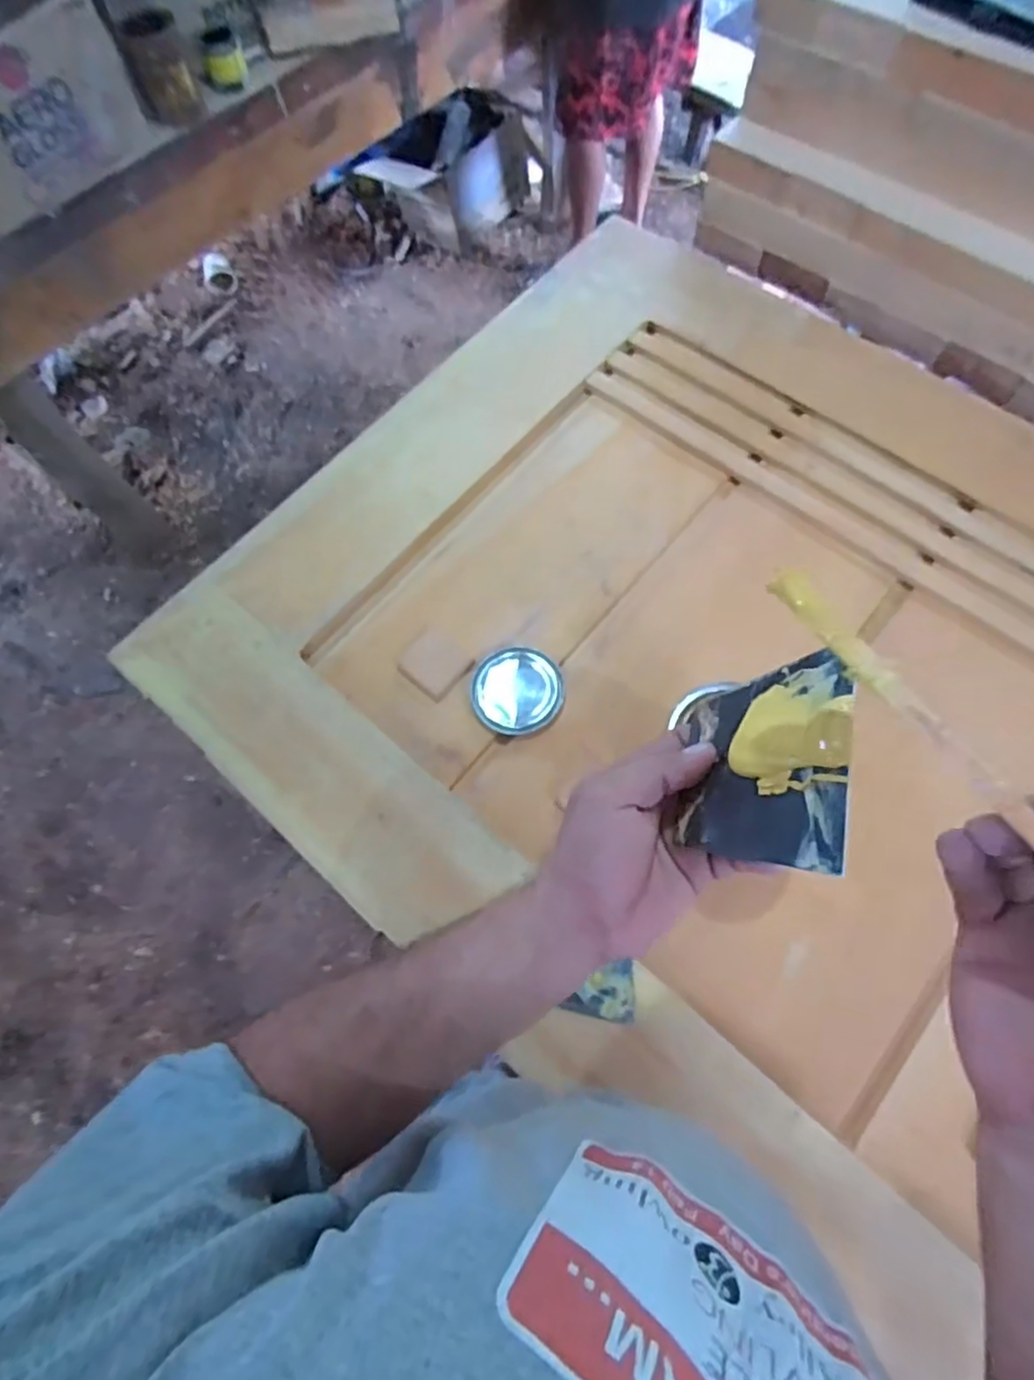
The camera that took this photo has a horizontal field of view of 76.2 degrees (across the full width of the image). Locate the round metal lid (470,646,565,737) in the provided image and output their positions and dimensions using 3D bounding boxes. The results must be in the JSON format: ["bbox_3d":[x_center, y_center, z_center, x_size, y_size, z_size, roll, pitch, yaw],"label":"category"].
[{"bbox_3d":[0.000,-0.003,0.681,0.092,0.010,0.096,-6,68,0],"label":"round metal lid"}]

